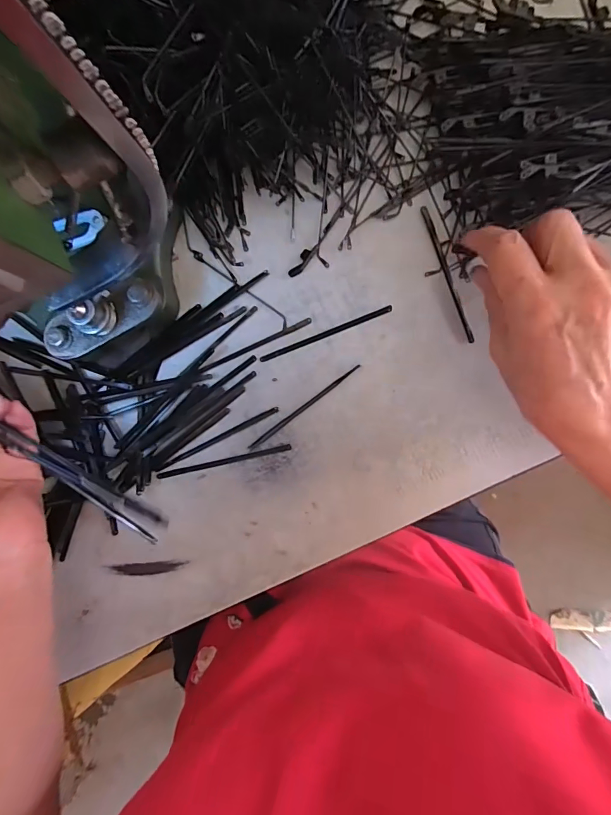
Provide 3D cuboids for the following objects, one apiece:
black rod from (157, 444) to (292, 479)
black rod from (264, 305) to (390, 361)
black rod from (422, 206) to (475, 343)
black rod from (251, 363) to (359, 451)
[{"bbox_3d":[-0.059,0.039,0.308,0.097,0.004,0.005,-13,90,3],"label":"black rod"},{"bbox_3d":[0.014,-0.053,0.306,0.098,0.004,0.005,-21,90,3],"label":"black rod"},{"bbox_3d":[0.099,-0.093,0.298,0.005,0.004,0.098,-20,90,3],"label":"black rod"},{"bbox_3d":[-0.001,0.000,0.306,0.095,0.004,0.007,-38,89,3],"label":"black rod"}]

